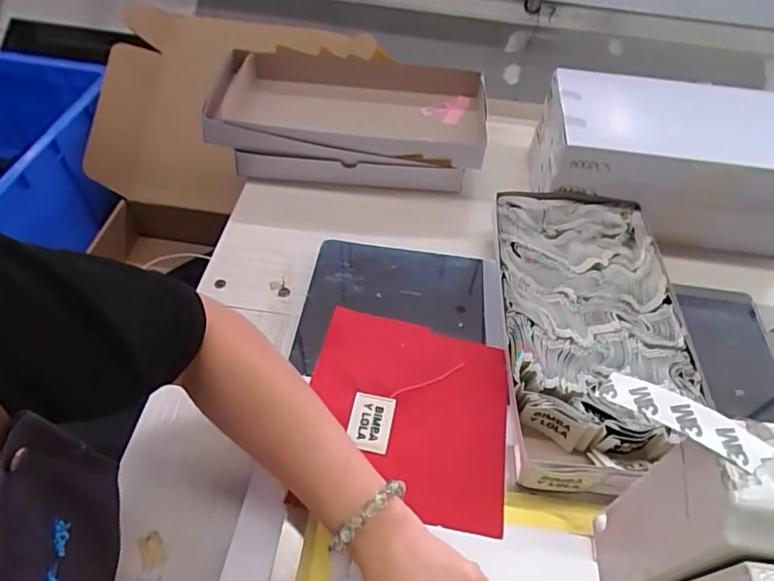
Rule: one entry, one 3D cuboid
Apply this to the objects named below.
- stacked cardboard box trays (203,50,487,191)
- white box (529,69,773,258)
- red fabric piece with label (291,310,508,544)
[{"bbox_3d":[-0.049,-0.218,0.683,0.331,0.081,0.176,3,52,-1],"label":"stacked cardboard box trays"},{"bbox_3d":[0.346,-0.152,0.625,0.321,0.106,0.165,6,52,1],"label":"white box"},{"bbox_3d":[0.018,0.101,0.459,0.170,0.009,0.175,11,52,5],"label":"red fabric piece with label"}]

